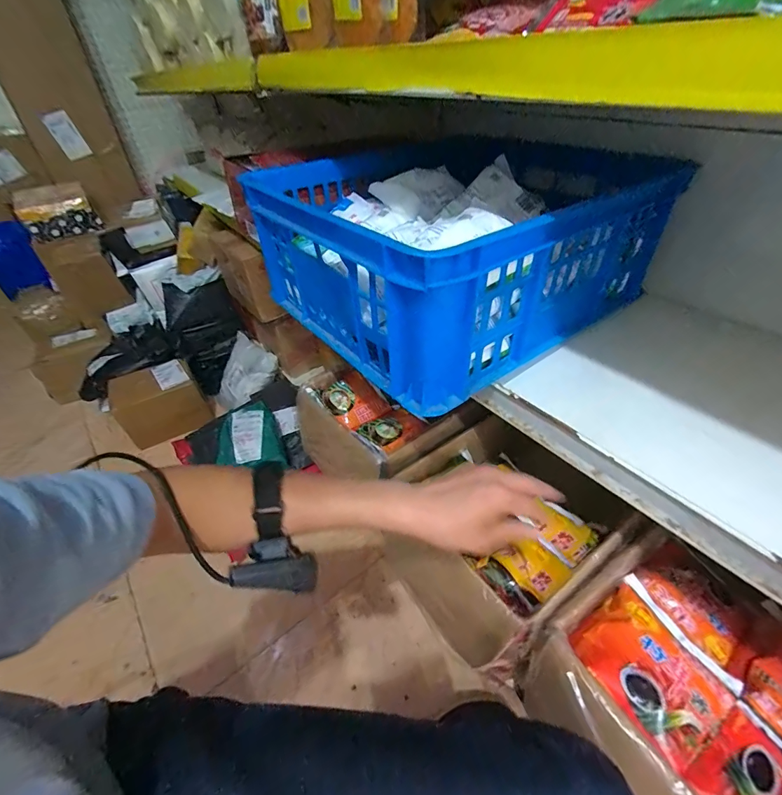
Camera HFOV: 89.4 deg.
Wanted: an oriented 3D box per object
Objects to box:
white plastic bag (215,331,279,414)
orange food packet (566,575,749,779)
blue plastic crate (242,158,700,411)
[{"bbox_3d":[-0.448,-0.066,1.178,0.219,0.074,0.208,31,73,40],"label":"white plastic bag"},{"bbox_3d":[0.268,0.272,0.403,0.126,0.044,0.127,-28,46,-23],"label":"orange food packet"},{"bbox_3d":[0.076,-0.231,0.576,0.422,0.180,0.407,-29,47,-25],"label":"blue plastic crate"}]

